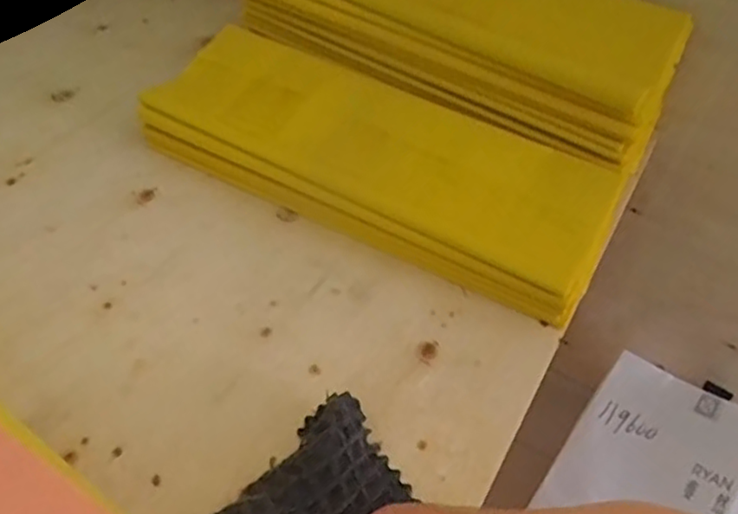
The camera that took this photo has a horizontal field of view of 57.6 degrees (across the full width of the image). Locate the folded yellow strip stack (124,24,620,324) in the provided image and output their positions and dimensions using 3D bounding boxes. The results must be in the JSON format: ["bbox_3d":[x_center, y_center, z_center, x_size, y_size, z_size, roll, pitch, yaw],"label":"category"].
[{"bbox_3d":[0.006,-0.077,0.526,0.359,0.060,0.134,24,52,15],"label":"folded yellow strip stack"}]

